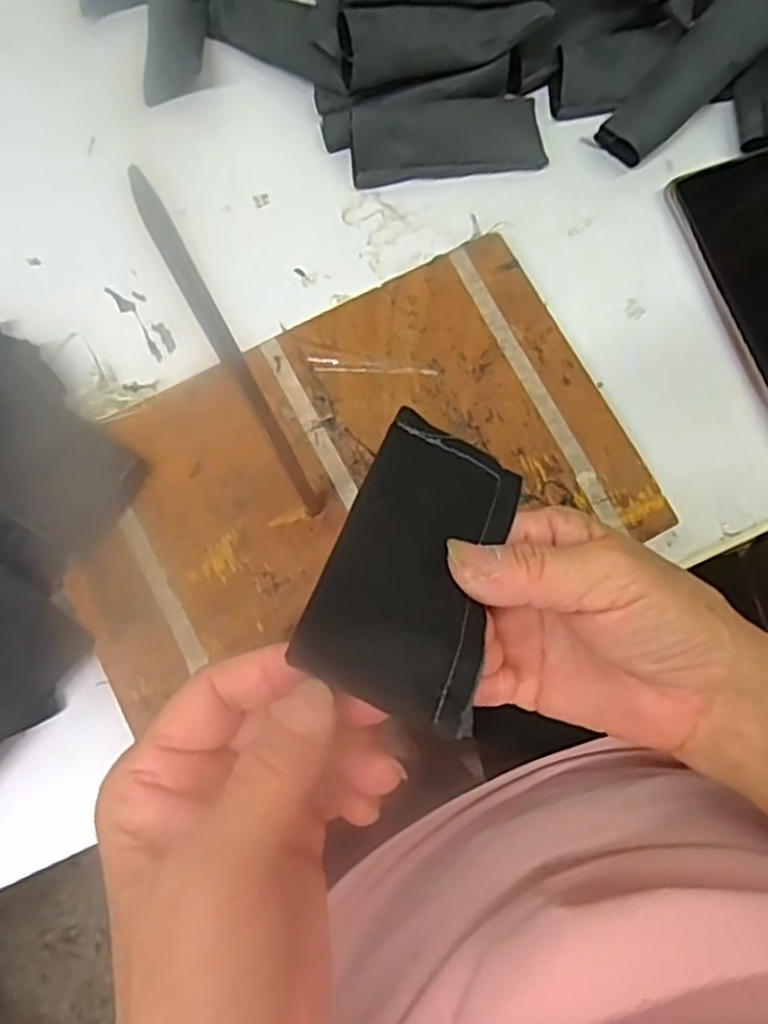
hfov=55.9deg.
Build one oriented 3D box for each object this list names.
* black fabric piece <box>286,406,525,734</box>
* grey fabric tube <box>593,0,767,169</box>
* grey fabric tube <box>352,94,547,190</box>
[{"bbox_3d":[0.013,0.011,0.237,0.052,0.016,0.113,17,47,3],"label":"black fabric piece"},{"bbox_3d":[0.169,-0.235,0.382,0.120,0.028,0.038,-45,82,6],"label":"grey fabric tube"},{"bbox_3d":[0.034,-0.203,0.386,0.102,0.028,0.041,-8,79,-2],"label":"grey fabric tube"}]

